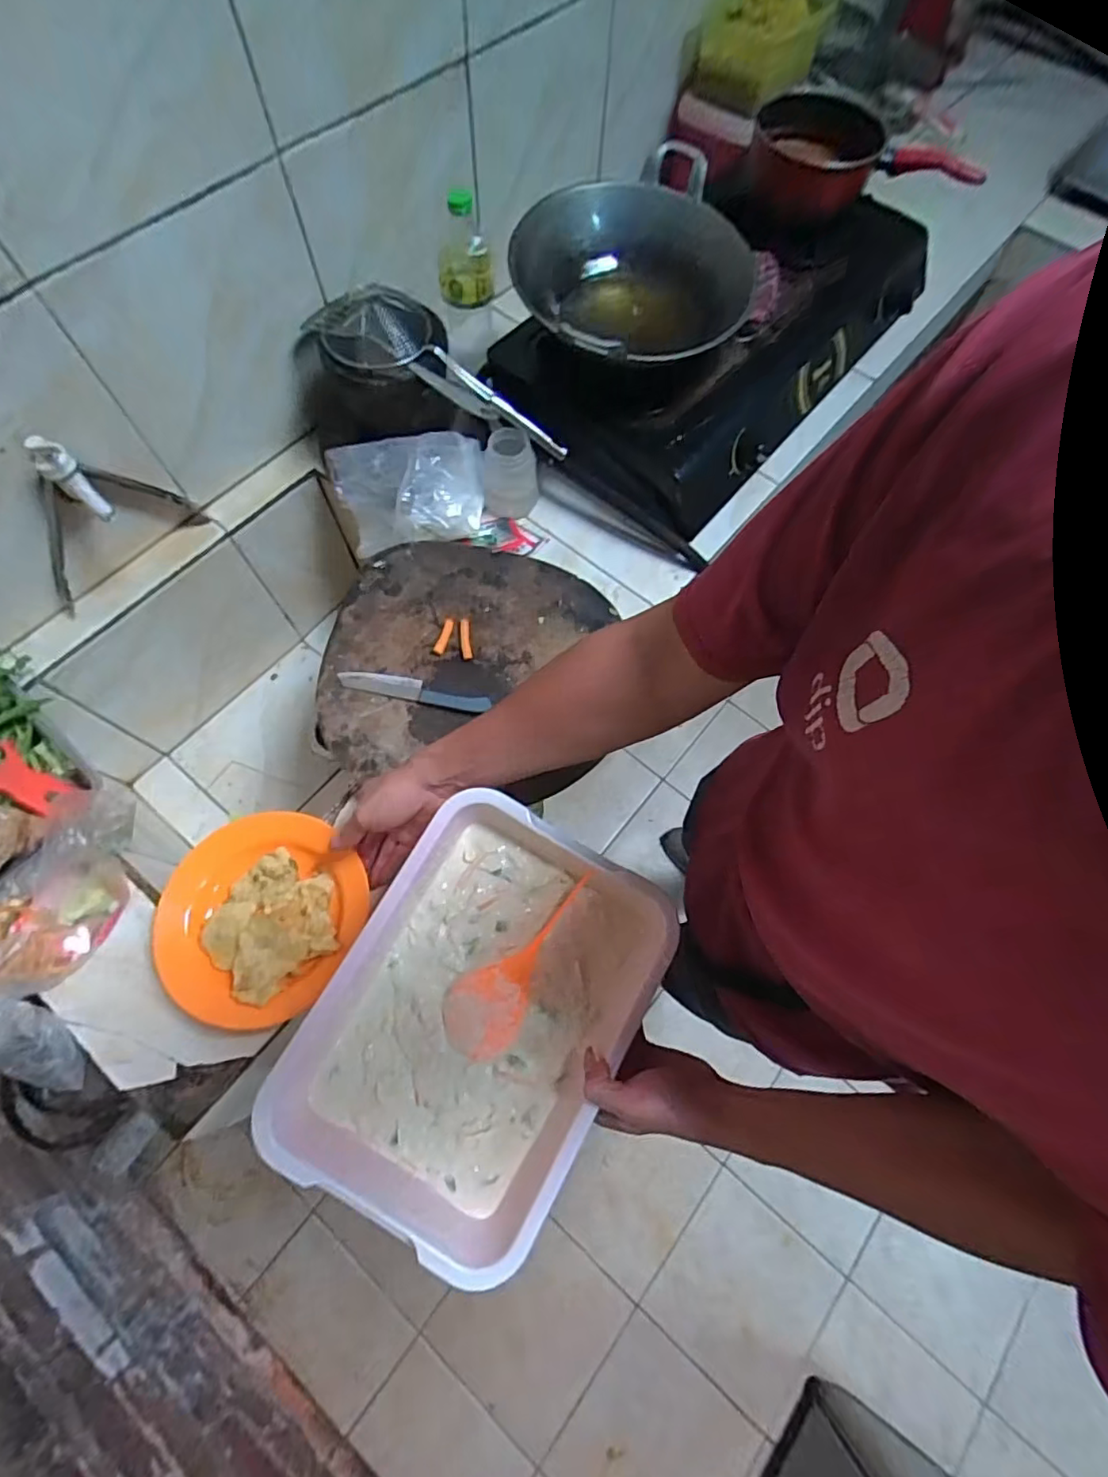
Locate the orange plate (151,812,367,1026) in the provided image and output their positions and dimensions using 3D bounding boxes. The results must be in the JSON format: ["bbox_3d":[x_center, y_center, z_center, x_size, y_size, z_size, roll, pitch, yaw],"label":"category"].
[{"bbox_3d":[-0.308,0.186,0.624,0.187,0.036,0.208,31,70,10],"label":"orange plate"}]

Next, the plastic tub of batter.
[{"bbox_3d":[-0.064,0.235,0.513,0.238,0.087,0.320,28,70,9],"label":"plastic tub of batter"}]

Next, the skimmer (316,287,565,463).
[{"bbox_3d":[-0.122,-0.456,0.743,0.317,0.052,0.092,24,68,-13],"label":"skimmer"}]

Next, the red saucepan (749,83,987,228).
[{"bbox_3d":[0.443,-0.857,0.874,0.305,0.070,0.212,10,68,2],"label":"red saucepan"}]

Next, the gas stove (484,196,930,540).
[{"bbox_3d":[0.243,-0.605,0.865,0.345,0.108,0.640,39,72,13],"label":"gas stove"}]

